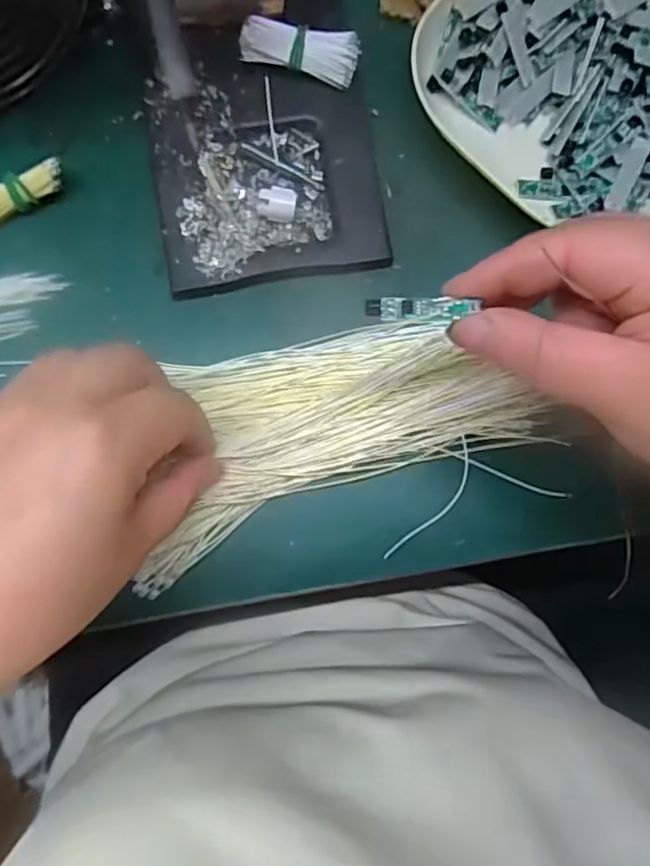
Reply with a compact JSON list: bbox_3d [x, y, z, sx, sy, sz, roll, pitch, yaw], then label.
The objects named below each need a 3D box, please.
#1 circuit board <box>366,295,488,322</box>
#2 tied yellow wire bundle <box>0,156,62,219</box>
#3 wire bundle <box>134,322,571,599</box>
[{"bbox_3d":[0.031,-0.040,0.194,0.035,0.004,0.008,1,89,5],"label":"circuit board"},{"bbox_3d":[-0.140,-0.104,0.270,0.052,0.014,0.013,-29,86,-4],"label":"tied yellow wire bundle"},{"bbox_3d":[0.002,-0.003,0.267,0.181,0.017,0.080,-18,90,-2],"label":"wire bundle"}]

